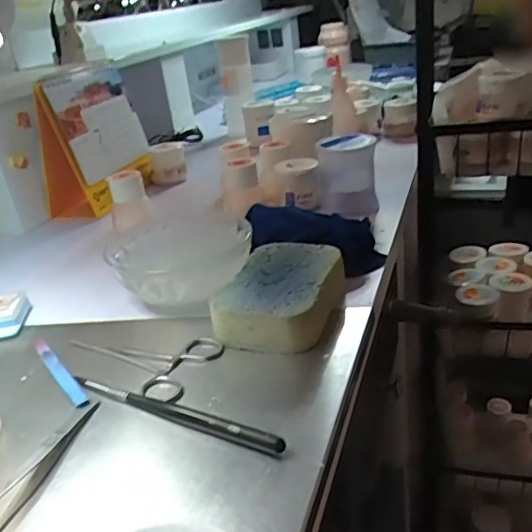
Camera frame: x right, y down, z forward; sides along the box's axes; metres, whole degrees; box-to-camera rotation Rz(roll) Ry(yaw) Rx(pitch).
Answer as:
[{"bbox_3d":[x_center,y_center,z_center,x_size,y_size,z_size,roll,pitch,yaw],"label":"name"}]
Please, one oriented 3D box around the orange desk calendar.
[{"bbox_3d":[-0.217,-0.167,0.726,0.082,0.152,0.163,-1,27,14],"label":"orange desk calendar"}]

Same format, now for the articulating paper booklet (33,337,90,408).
[{"bbox_3d":[-0.147,0.073,0.397,0.010,0.006,0.108,-24,30,-29],"label":"articulating paper booklet"}]

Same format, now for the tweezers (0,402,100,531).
[{"bbox_3d":[-0.131,0.114,0.311,0.019,0.005,0.118,2,28,19],"label":"tweezers"}]

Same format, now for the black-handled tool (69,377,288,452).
[{"bbox_3d":[-0.059,0.087,0.342,0.159,0.011,0.009,9,31,31],"label":"black-handled tool"}]

